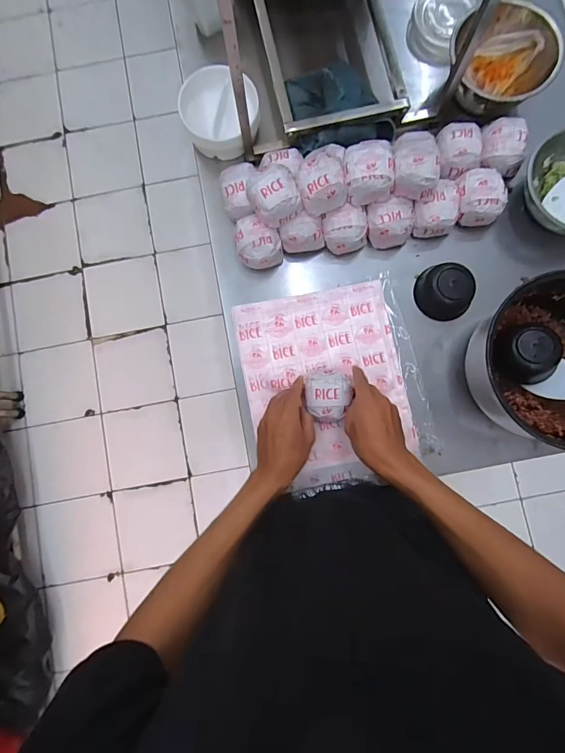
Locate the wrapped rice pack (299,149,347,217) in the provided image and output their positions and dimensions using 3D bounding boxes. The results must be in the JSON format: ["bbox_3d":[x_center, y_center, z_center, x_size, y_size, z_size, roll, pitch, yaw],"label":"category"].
[{"bbox_3d":[0.061,-0.293,0.578,0.069,0.049,0.077,-13,83,0],"label":"wrapped rice pack"}]

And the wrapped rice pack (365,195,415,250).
[{"bbox_3d":[0.175,-0.249,0.616,0.073,0.051,0.059,-2,85,1],"label":"wrapped rice pack"}]

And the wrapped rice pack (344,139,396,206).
[{"bbox_3d":[0.133,-0.311,0.576,0.077,0.042,0.087,-3,83,1],"label":"wrapped rice pack"}]

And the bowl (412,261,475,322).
[{"bbox_3d":[0.263,-0.138,0.611,0.086,0.051,0.080,0,85,1],"label":"bowl"}]

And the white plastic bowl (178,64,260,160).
[{"bbox_3d":[-0.109,-0.445,0.636,0.117,0.056,0.132,-43,86,-2],"label":"white plastic bowl"}]

